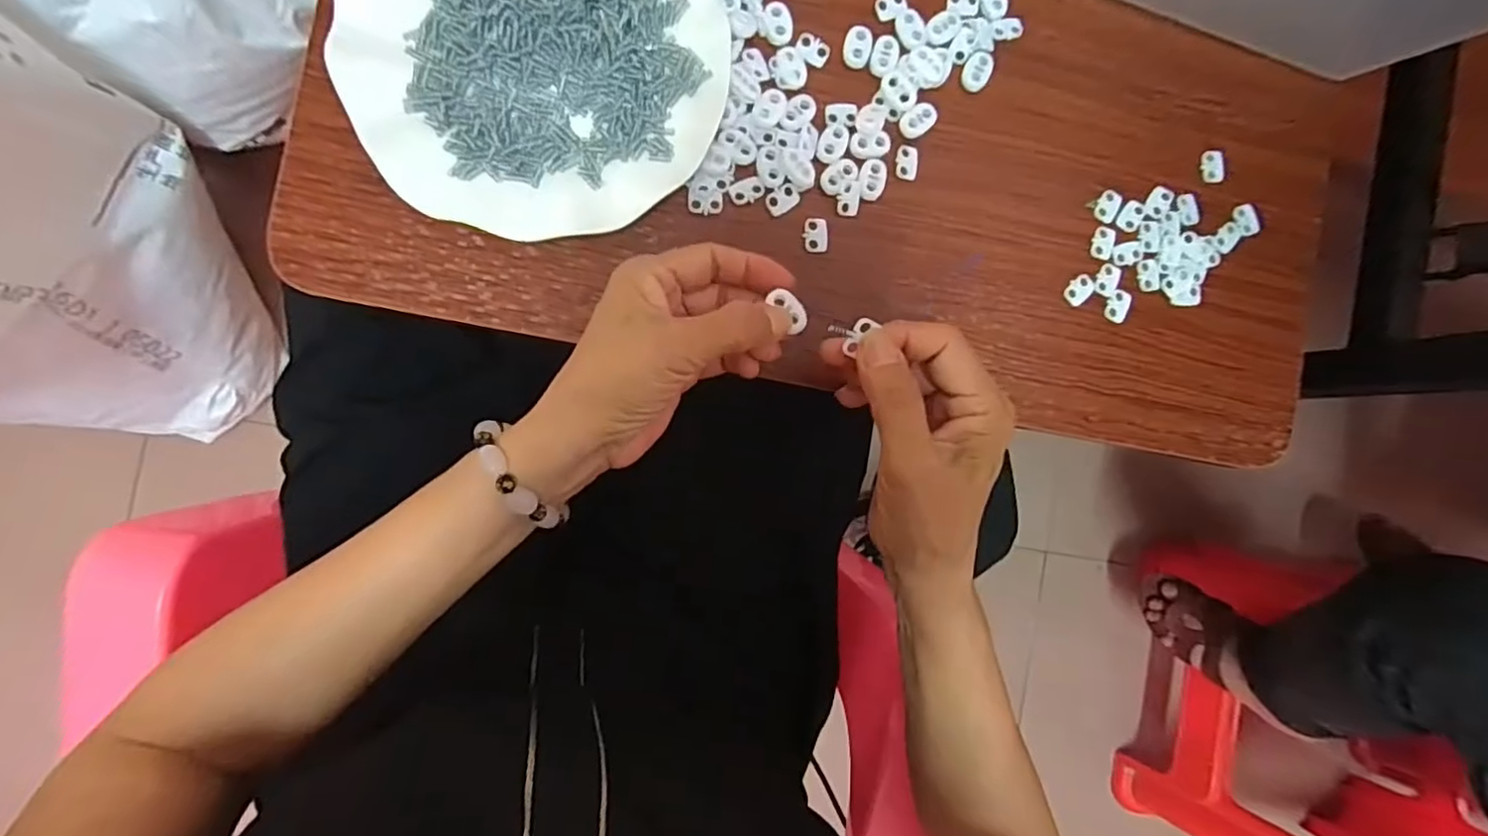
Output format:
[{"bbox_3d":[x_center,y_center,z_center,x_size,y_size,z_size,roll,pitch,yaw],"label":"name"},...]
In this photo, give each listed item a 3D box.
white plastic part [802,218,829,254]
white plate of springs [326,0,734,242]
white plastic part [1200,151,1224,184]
[{"bbox_3d":[0.040,-0.101,0.349,0.014,0.004,0.018,-1,88,-7],"label":"white plastic part"},{"bbox_3d":[-0.102,-0.183,0.321,0.181,0.022,0.176,0,88,-6],"label":"white plate of springs"},{"bbox_3d":[0.283,-0.151,0.383,0.013,0.004,0.021,-1,88,-7],"label":"white plastic part"}]

